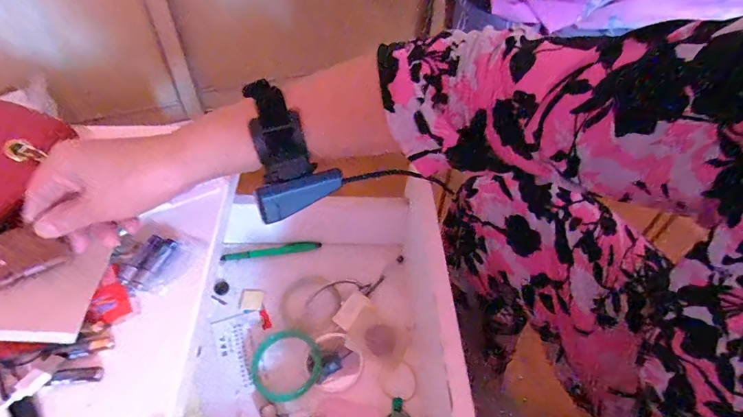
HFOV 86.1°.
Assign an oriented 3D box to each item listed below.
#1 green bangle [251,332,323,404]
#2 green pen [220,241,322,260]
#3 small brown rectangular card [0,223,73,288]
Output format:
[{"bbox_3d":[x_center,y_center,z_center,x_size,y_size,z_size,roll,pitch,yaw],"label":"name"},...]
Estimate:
[{"bbox_3d":[-0.095,0.173,0.440,0.075,0.005,0.074,1,49,-2],"label":"green bangle"},{"bbox_3d":[-0.133,0.057,0.536,0.128,0.011,0.014,-8,50,-10],"label":"green pen"},{"bbox_3d":[-0.257,0.034,0.288,0.054,0.004,0.036,-31,92,-32],"label":"small brown rectangular card"}]

